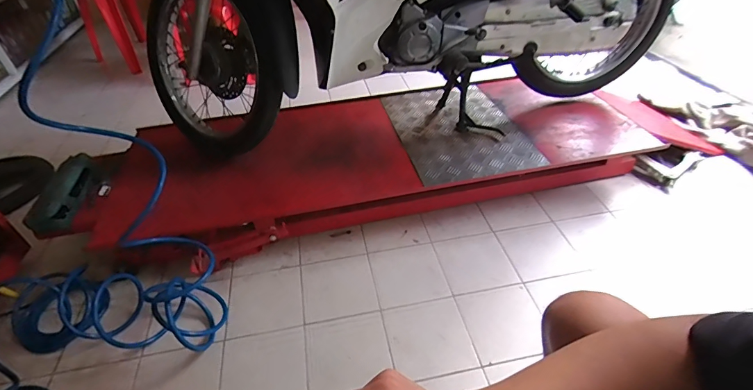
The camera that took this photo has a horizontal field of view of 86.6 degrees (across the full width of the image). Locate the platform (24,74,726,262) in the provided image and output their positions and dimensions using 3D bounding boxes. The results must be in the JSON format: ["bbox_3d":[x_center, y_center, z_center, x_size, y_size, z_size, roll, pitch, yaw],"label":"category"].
[{"bbox_3d":[0.136,-0.160,1.342,1.990,0.237,0.537,-15,42,-13],"label":"platform"}]

